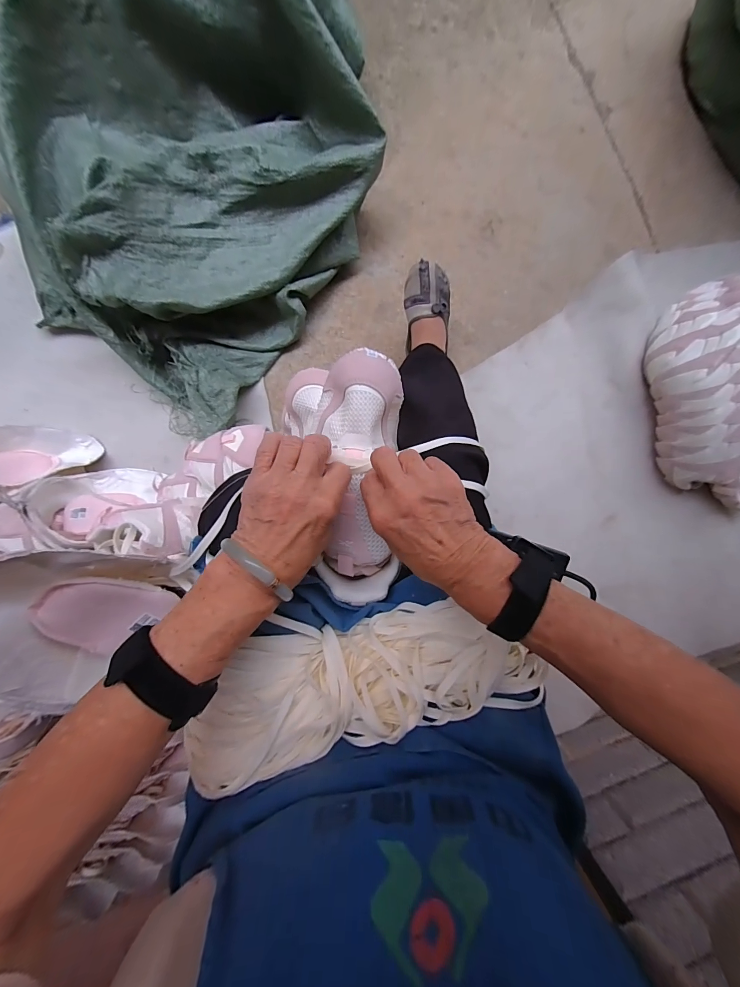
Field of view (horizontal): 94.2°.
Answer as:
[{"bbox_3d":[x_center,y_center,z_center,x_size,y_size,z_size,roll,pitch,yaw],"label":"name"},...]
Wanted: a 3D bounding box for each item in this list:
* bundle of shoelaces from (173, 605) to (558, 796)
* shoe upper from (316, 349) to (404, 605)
[{"bbox_3d":[-0.018,0.178,0.321,0.317,0.042,0.128,-13,91,-3],"label":"bundle of shoelaces"},{"bbox_3d":[-0.011,-0.013,0.332,0.086,0.062,0.232,1,99,-2],"label":"shoe upper"}]

